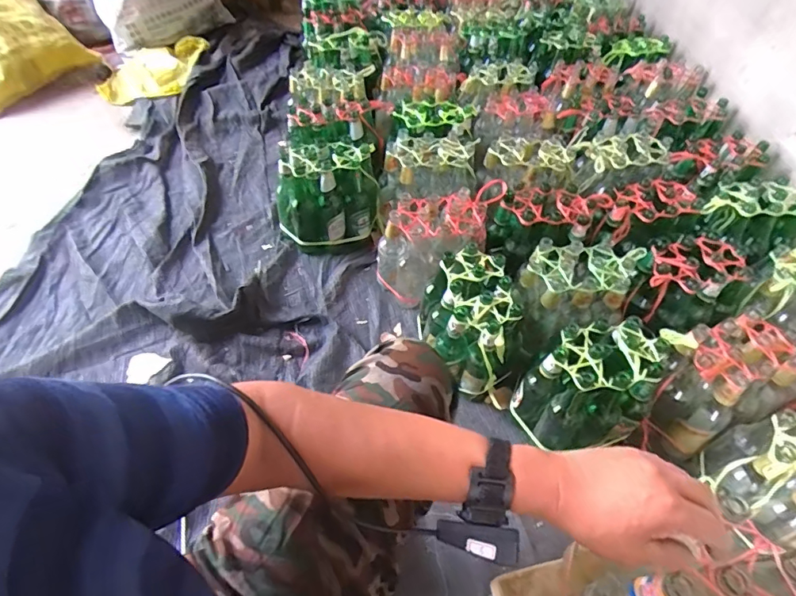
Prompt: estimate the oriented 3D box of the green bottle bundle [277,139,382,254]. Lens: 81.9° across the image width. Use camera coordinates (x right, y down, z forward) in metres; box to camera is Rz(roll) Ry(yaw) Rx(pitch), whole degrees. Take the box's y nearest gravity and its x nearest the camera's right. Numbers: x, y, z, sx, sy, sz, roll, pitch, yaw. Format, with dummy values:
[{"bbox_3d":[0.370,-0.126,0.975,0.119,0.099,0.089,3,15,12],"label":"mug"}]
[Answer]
[{"bbox_3d":[-0.182,-0.268,1.245,0.270,0.228,0.169,-21,57,-17],"label":"green bottle bundle"}]

